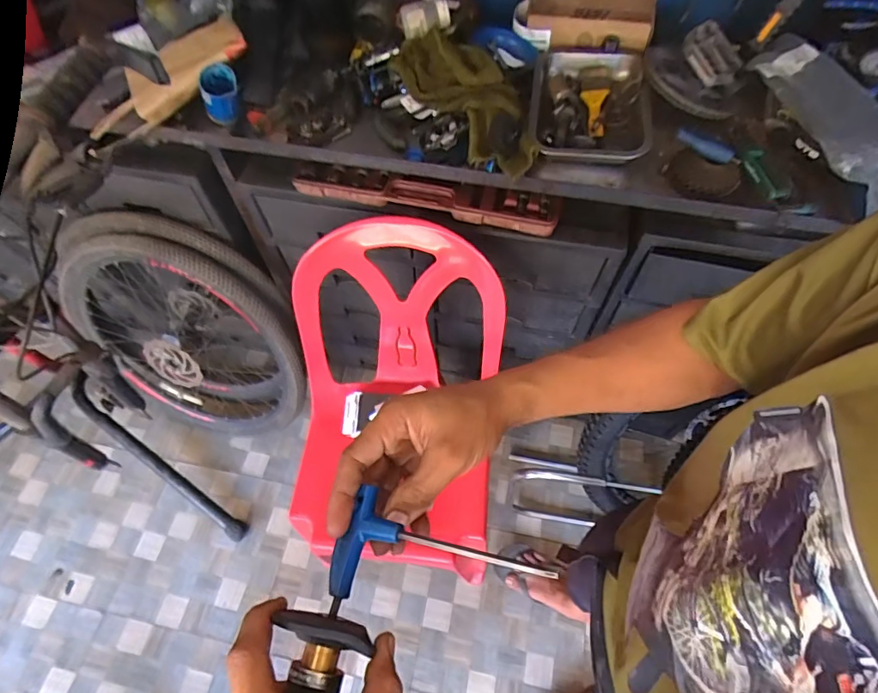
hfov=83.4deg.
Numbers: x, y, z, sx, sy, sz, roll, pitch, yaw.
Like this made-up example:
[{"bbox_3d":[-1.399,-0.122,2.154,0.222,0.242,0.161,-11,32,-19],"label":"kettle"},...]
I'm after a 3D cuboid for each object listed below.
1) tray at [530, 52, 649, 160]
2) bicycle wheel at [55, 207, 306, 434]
[{"bbox_3d":[0.249,-0.401,0.815,0.190,0.043,0.259,7,61,5],"label":"tray"},{"bbox_3d":[-0.638,-0.022,1.287,0.632,0.644,0.288,11,61,7],"label":"bicycle wheel"}]

